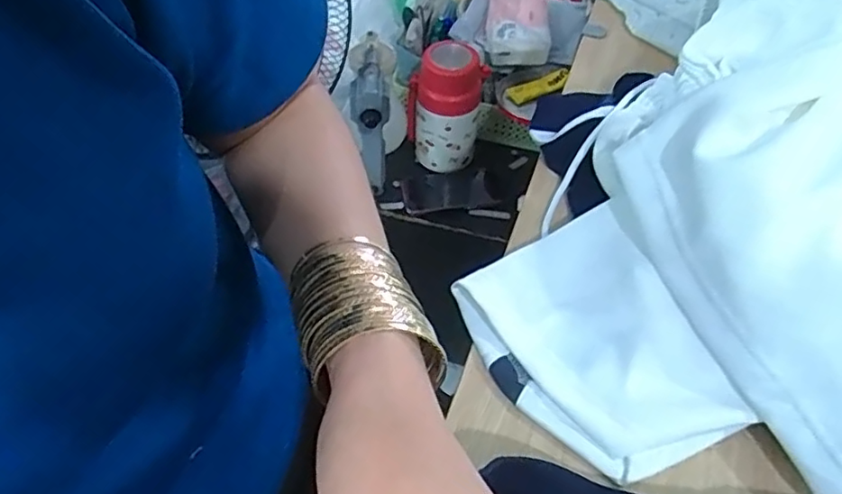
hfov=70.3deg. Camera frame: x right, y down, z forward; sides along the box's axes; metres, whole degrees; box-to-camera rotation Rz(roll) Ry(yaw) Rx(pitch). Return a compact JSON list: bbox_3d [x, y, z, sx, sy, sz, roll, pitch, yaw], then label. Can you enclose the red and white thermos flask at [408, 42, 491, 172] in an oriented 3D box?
[{"bbox_3d":[0.038,-0.230,0.952,0.113,0.190,0.114,1,52,1],"label":"red and white thermos flask"}]

